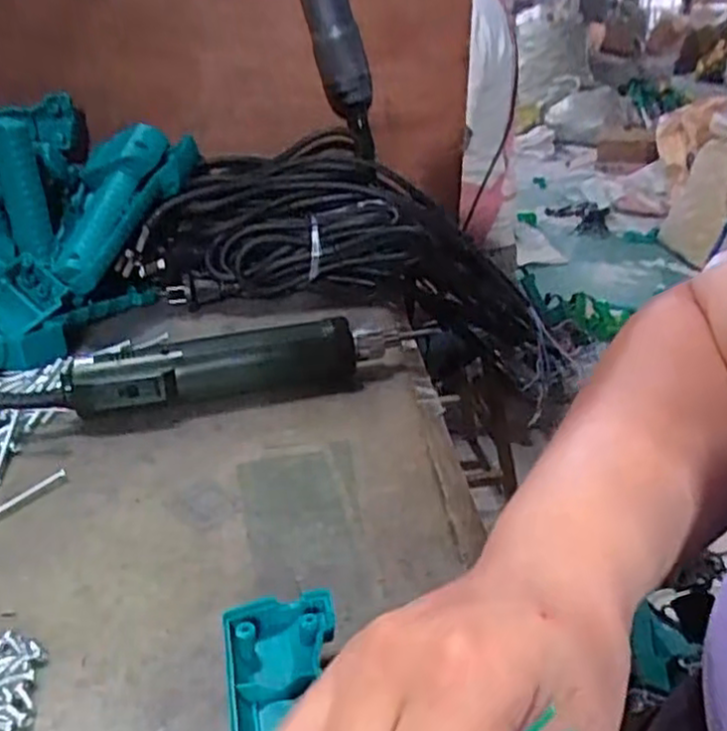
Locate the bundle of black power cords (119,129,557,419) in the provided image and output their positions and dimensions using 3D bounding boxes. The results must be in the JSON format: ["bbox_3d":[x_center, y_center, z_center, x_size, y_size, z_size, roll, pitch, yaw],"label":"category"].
[{"bbox_3d":[0.009,-0.098,0.663,0.383,0.157,0.093,17,26,-11],"label":"bundle of black power cords"}]

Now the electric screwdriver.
[{"bbox_3d":[-0.072,0.001,0.485,0.233,0.044,0.032,-8,28,-13],"label":"electric screwdriver"}]

